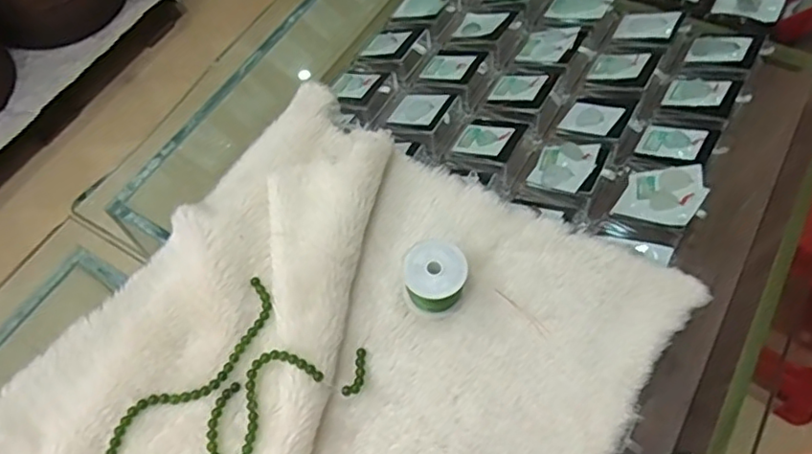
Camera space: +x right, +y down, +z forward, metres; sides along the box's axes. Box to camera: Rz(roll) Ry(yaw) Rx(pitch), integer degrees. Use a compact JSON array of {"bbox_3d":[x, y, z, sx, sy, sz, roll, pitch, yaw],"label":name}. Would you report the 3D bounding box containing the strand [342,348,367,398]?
[{"bbox_3d":[-0.037,0.112,0.474,0.012,0.009,0.043,10,42,6],"label":"strand"}]

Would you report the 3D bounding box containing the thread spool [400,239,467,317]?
[{"bbox_3d":[0.023,0.040,0.490,0.048,0.047,0.050,0,61,1],"label":"thread spool"}]

